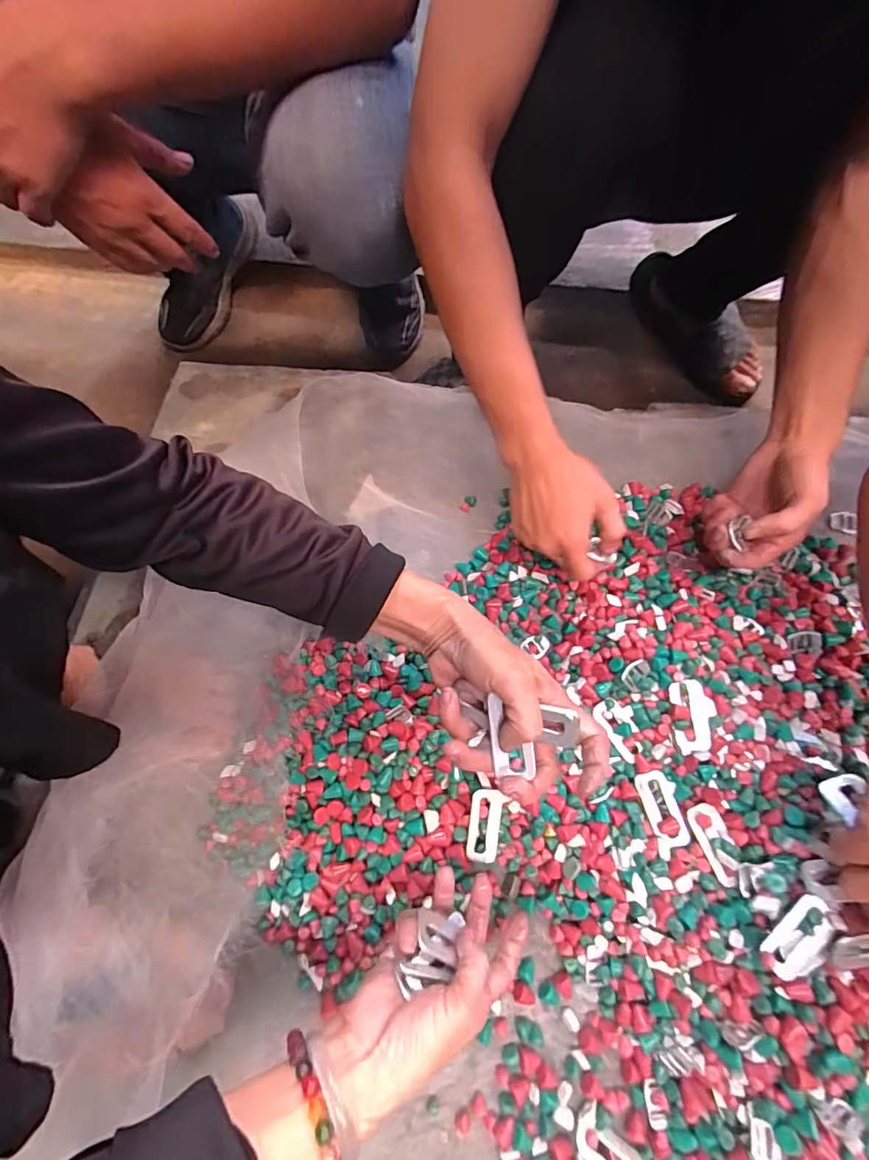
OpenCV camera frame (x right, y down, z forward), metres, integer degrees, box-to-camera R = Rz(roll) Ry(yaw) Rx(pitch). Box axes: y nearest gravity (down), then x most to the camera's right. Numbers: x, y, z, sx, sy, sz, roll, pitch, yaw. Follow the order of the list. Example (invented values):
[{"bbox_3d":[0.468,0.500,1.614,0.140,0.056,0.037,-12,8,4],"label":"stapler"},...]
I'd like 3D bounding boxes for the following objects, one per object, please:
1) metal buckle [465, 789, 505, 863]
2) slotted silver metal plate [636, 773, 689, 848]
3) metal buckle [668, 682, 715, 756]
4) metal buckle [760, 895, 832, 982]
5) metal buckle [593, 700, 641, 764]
[{"bbox_3d":[0.043,0.211,0.422,0.027,0.007,0.061,8,85,5],"label":"metal buckle"},{"bbox_3d":[0.195,0.196,0.421,0.027,0.004,0.058,-18,57,11],"label":"slotted silver metal plate"},{"bbox_3d":[0.229,0.120,0.432,0.034,0.004,0.061,-7,77,20],"label":"metal buckle"},{"bbox_3d":[0.255,0.250,0.341,0.029,0.008,0.058,41,89,23],"label":"metal buckle"},{"bbox_3d":[0.173,0.135,0.450,0.031,0.004,0.055,-35,71,7],"label":"metal buckle"}]

